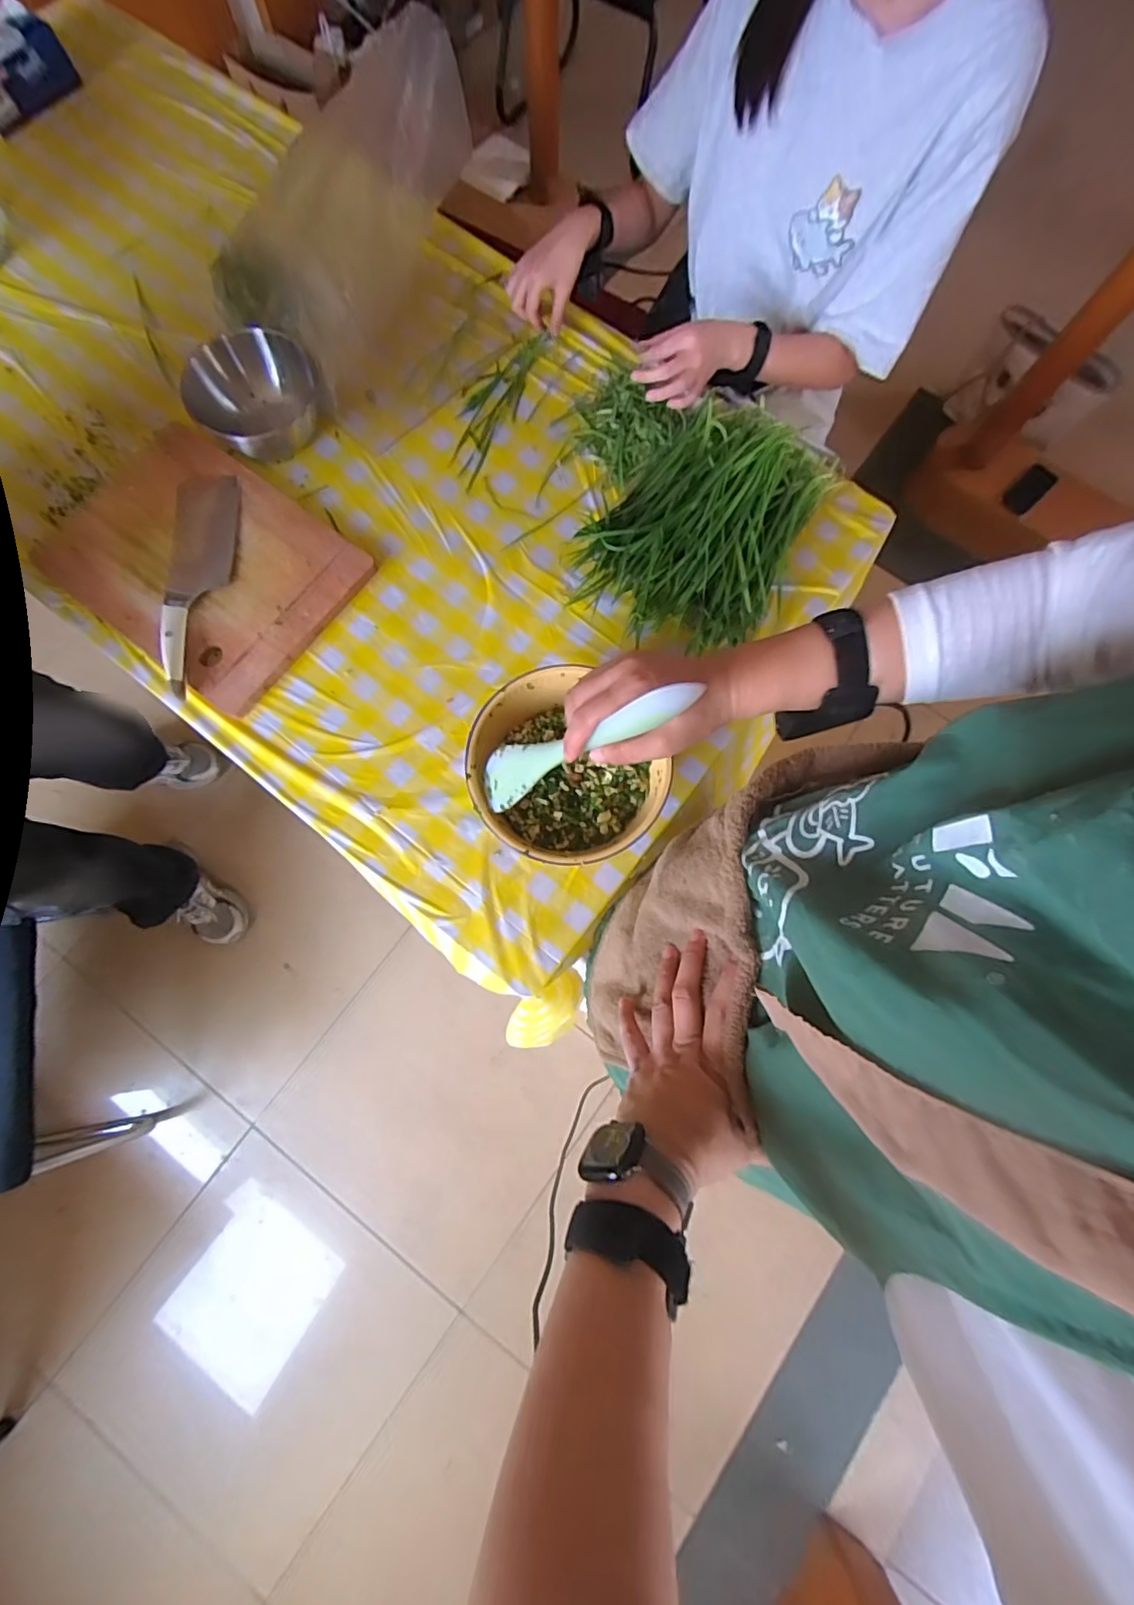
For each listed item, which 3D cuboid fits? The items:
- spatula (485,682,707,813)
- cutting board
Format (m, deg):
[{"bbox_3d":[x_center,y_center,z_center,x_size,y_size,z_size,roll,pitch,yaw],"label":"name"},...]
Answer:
[{"bbox_3d":[-0.007,-0.038,0.450,0.023,0.278,0.052,12,75,-30],"label":"spatula"},{"bbox_3d":[-0.462,-0.309,0.712,0.369,0.029,0.266,36,79,7],"label":"cutting board"}]

